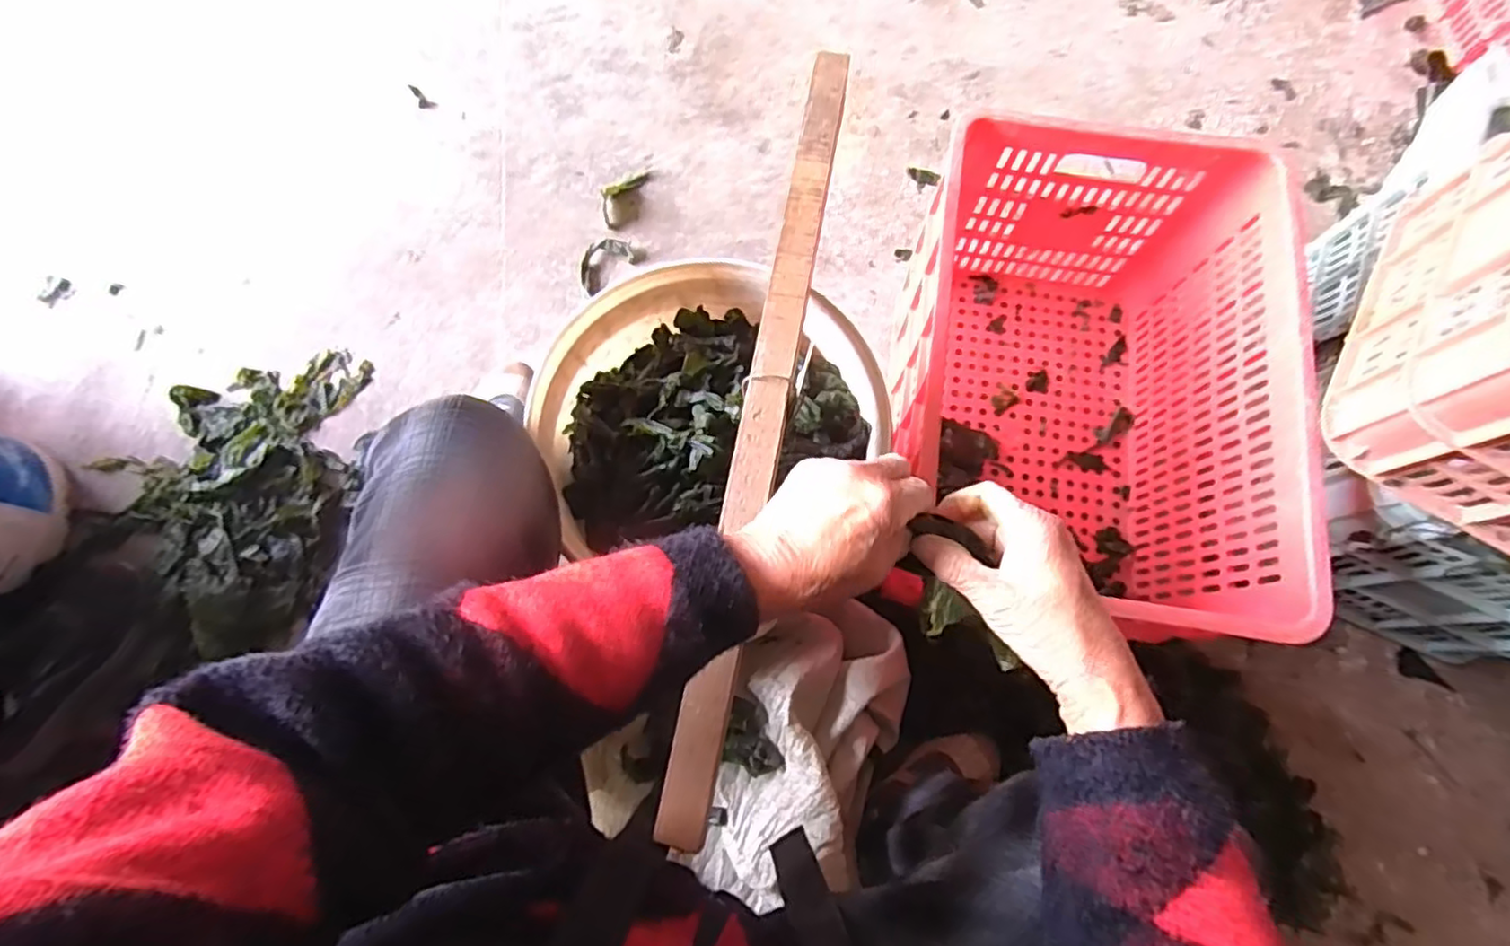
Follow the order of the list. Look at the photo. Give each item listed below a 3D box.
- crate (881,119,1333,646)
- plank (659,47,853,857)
[{"bbox_3d":[0.353,-0.092,0.764,0.351,0.288,0.501,6,74,3],"label":"crate"},{"bbox_3d":[0.012,-0.062,0.474,0.031,0.010,0.603,11,73,2],"label":"plank"}]

